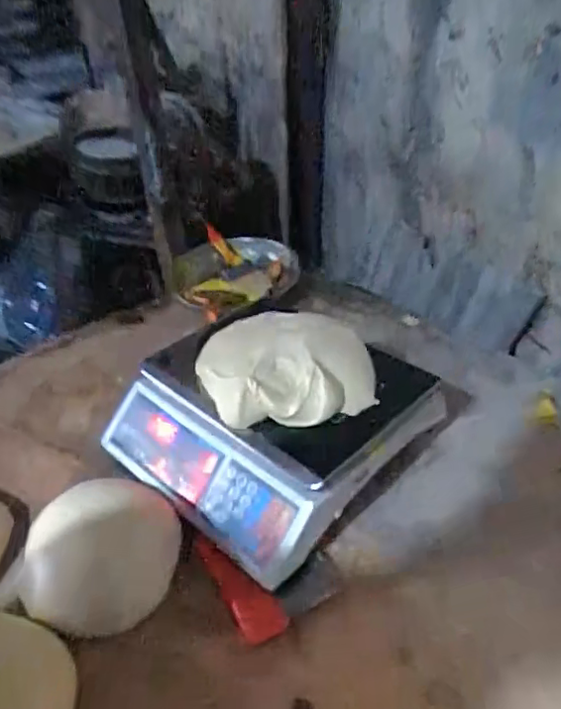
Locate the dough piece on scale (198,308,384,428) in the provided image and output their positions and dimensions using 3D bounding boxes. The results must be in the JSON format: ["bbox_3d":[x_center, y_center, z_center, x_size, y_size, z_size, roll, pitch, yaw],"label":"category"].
[{"bbox_3d":[0.004,0.005,0.709,0.209,0.060,0.175,-6,36,-4],"label":"dough piece on scale"}]

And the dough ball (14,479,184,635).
[{"bbox_3d":[-0.189,0.209,0.622,0.165,0.079,0.132,-19,38,-20],"label":"dough ball"}]

